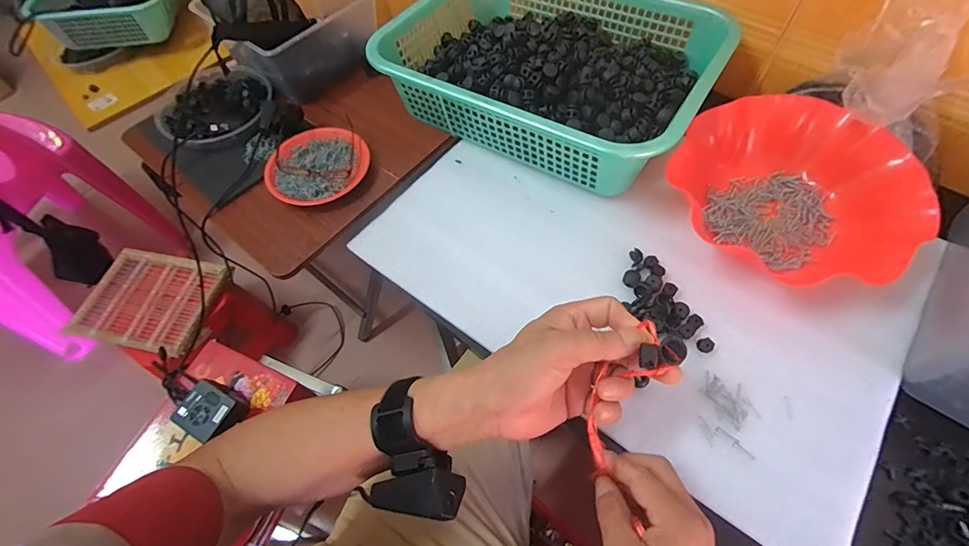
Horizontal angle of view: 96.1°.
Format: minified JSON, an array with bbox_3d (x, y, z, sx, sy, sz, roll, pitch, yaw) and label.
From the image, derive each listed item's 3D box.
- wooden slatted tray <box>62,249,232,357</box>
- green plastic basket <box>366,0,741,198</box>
[{"bbox_3d":[-0.757,0.061,1.002,0.289,0.047,0.231,9,61,9],"label":"wooden slatted tray"},{"bbox_3d":[0.083,-0.267,0.559,0.379,0.098,0.288,27,66,18],"label":"green plastic basket"}]

